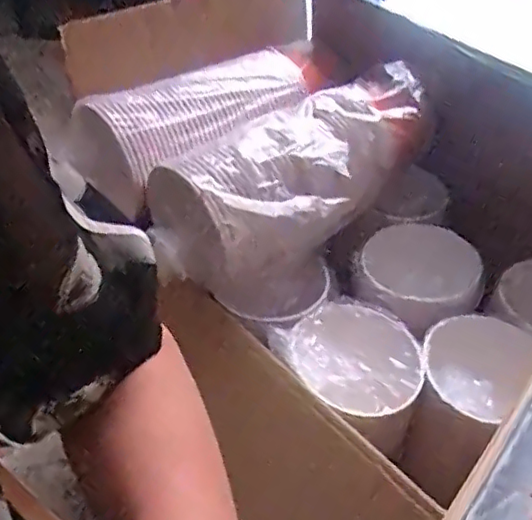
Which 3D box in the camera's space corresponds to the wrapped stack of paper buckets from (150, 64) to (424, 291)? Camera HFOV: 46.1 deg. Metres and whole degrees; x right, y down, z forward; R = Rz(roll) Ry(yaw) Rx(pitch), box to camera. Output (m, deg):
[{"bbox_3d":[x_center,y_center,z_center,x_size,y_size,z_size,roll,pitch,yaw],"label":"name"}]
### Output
[{"bbox_3d":[0.047,-0.105,0.815,0.403,0.149,0.163,-29,52,-29],"label":"wrapped stack of paper buckets"}]

